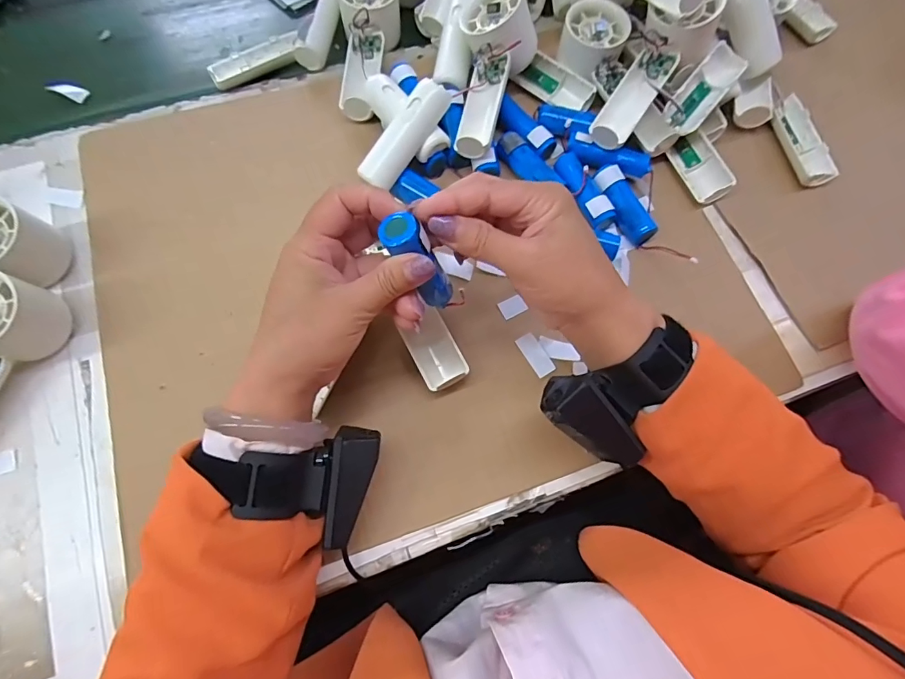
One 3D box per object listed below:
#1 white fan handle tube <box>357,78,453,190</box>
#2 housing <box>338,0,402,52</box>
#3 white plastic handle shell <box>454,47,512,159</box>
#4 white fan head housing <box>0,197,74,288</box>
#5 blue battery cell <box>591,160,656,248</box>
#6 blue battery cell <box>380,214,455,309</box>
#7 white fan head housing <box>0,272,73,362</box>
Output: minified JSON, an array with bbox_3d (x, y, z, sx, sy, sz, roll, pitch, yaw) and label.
[{"bbox_3d":[-0.040,-0.170,0.383,0.026,0.024,0.096,39,95,12],"label":"white fan handle tube"},{"bbox_3d":[-0.080,-0.318,0.447,0.055,0.043,0.058,1,70,-3],"label":"housing"},{"bbox_3d":[0.026,-0.201,0.389,0.031,0.022,0.093,14,70,1],"label":"white plastic handle shell"},{"bbox_3d":[-0.332,-0.069,0.346,0.053,0.059,0.056,22,70,4],"label":"white fan head housing"},{"bbox_3d":[0.145,-0.116,0.393,0.024,0.016,0.075,-21,73,-11],"label":"blue battery cell"},{"bbox_3d":[-0.018,-0.043,0.271,0.022,0.069,0.021,-7,62,12],"label":"blue battery cell"},{"bbox_3d":[-0.319,-0.014,0.328,0.050,0.058,0.059,17,70,3],"label":"white fan head housing"}]

